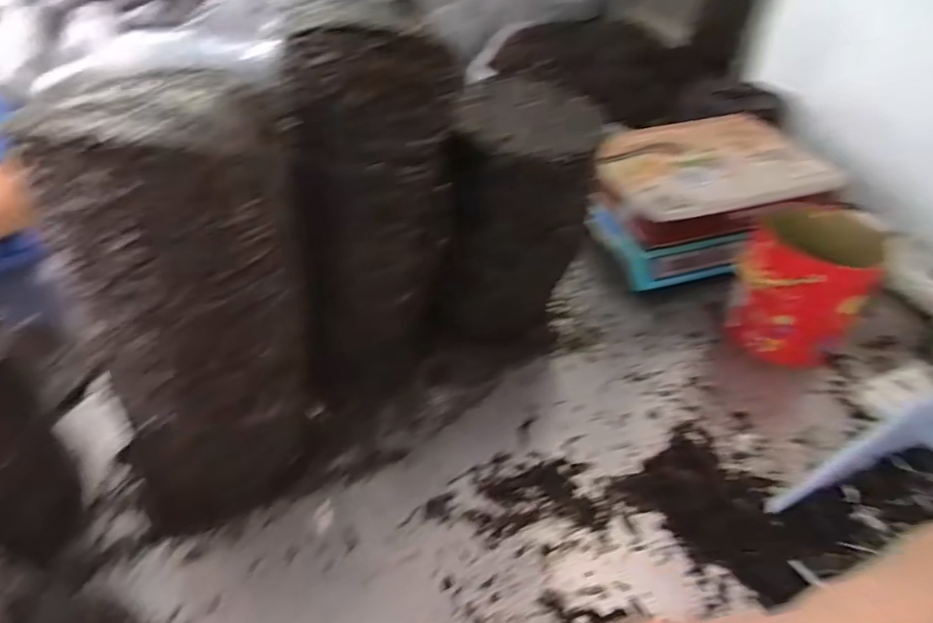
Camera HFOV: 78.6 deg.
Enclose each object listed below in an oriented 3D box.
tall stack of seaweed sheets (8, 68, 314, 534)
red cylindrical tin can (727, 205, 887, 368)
[{"bbox_3d":[-0.264,-0.006,0.586,0.190,0.461,0.212,-5,42,-8],"label":"tall stack of seaweed sheets"},{"bbox_3d":[0.513,-0.056,0.861,0.166,0.193,0.211,27,48,26],"label":"red cylindrical tin can"}]

